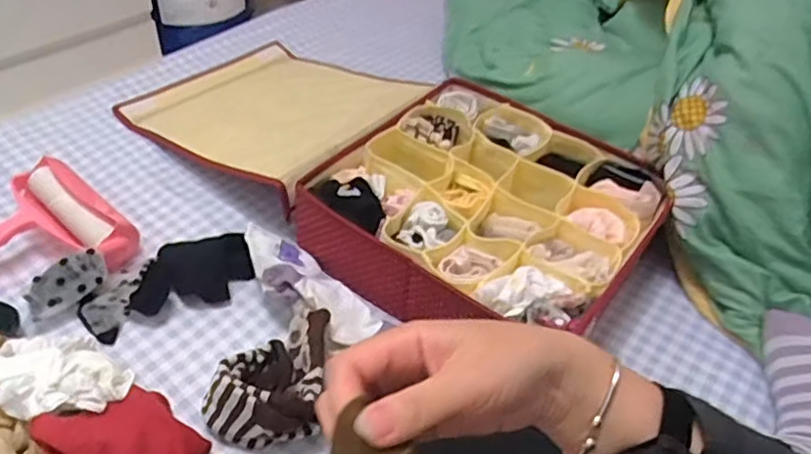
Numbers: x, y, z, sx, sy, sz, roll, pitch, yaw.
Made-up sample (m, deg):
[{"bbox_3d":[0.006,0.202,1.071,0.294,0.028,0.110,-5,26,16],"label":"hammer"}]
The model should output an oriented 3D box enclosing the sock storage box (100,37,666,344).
[{"bbox_3d":[-0.045,-0.105,0.839,0.723,0.098,0.338,32,49,26],"label":"sock storage box"}]

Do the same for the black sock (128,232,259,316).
[{"bbox_3d":[-0.237,0.047,0.698,0.127,0.037,0.082,-8,45,-15],"label":"black sock"}]

